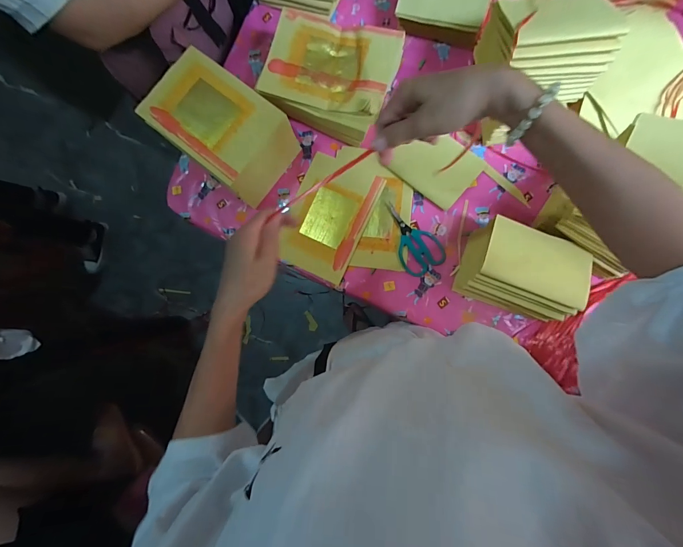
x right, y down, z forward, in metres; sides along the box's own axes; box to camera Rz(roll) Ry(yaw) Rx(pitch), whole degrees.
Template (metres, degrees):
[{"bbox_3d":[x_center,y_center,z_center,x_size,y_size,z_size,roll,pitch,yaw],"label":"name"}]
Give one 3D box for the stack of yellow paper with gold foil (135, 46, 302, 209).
[{"bbox_3d":[-0.220,-0.274,0.640,0.228,0.116,0.158,39,92,7],"label":"stack of yellow paper with gold foil"}]

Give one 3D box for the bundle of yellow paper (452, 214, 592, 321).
[{"bbox_3d":[0.306,-0.004,0.588,0.169,0.110,0.130,20,90,7],"label":"bundle of yellow paper"}]

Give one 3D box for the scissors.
[{"bbox_3d":[0.131,-0.072,0.663,0.082,0.006,0.156,-36,84,4],"label":"scissors"}]

